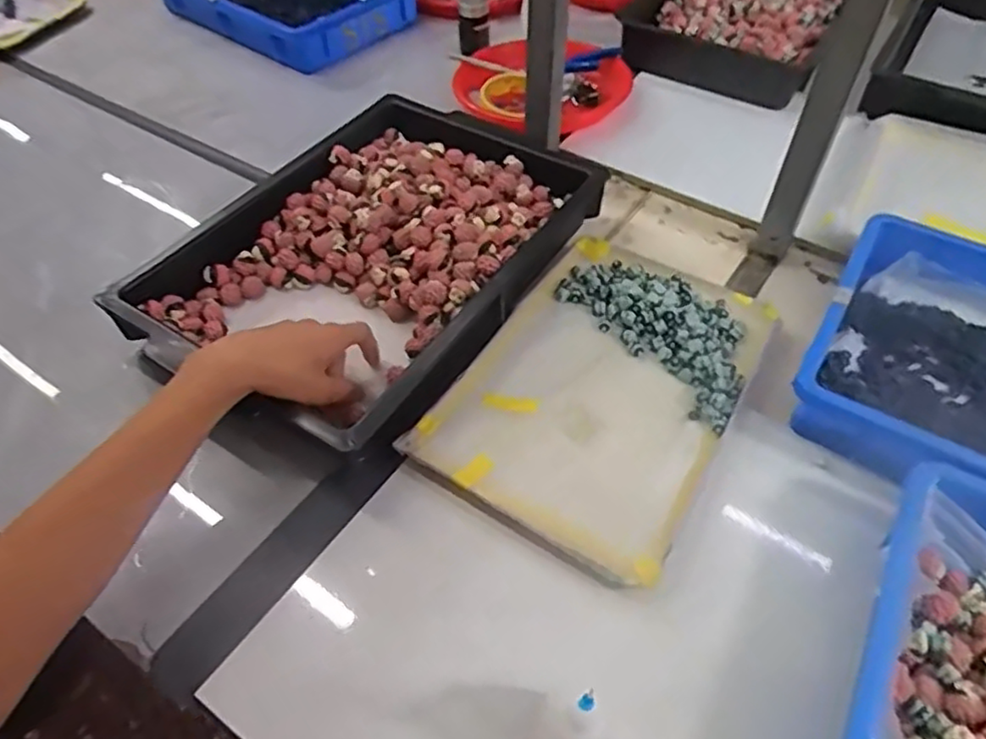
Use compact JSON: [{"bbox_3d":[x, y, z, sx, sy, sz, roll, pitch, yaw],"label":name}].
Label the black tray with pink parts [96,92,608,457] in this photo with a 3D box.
[{"bbox_3d":[-0.105,-0.110,0.612,0.273,0.067,0.382,25,57,20],"label":"black tray with pink parts"}]

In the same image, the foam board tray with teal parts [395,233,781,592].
[{"bbox_3d":[0.093,0.006,0.545,0.201,0.028,0.306,25,55,20],"label":"foam board tray with teal parts"}]

